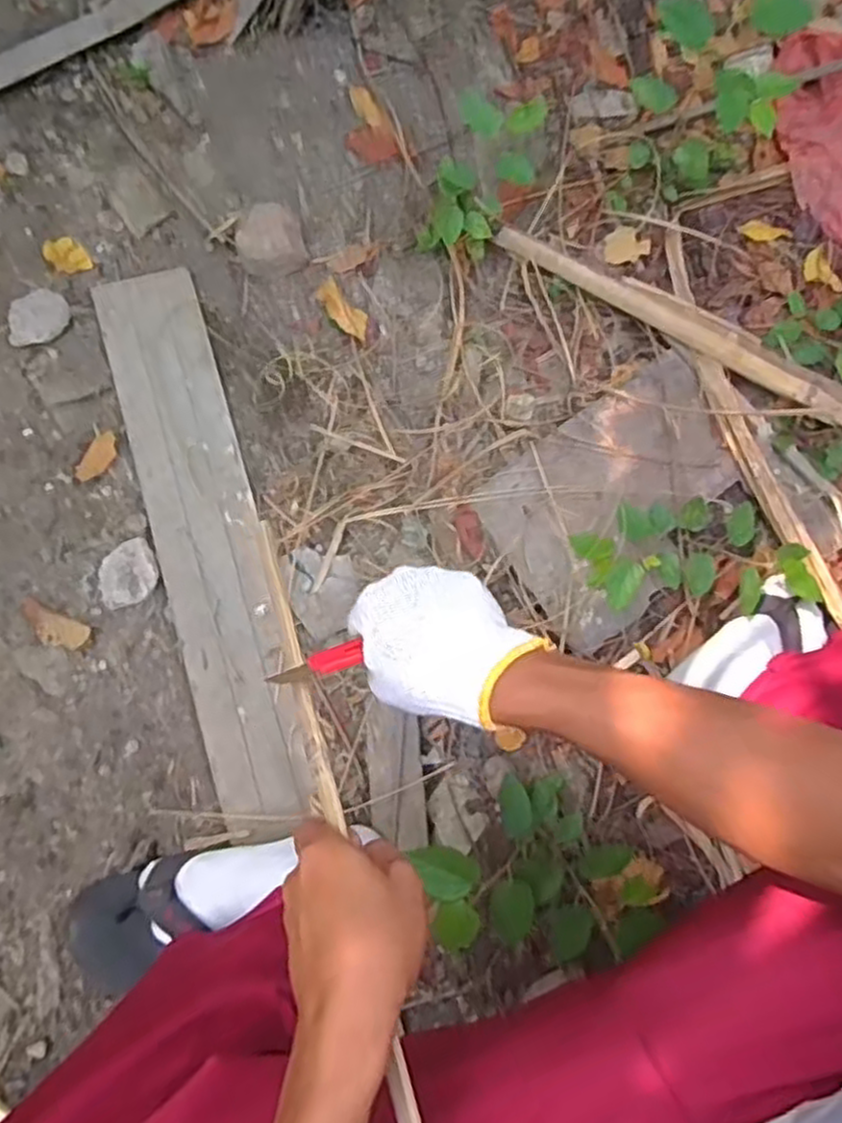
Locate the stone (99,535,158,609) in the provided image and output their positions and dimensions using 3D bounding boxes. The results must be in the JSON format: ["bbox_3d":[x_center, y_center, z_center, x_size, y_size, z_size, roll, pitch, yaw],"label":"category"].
[{"bbox_3d":[-0.300,0.011,0.770,0.052,0.020,0.065,-16,72,-5],"label":"stone"}]

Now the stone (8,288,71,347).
[{"bbox_3d":[-0.409,-0.258,0.799,0.069,0.030,0.042,-38,76,-11],"label":"stone"}]

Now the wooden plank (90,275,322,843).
[{"bbox_3d":[-0.224,-0.029,0.786,0.107,0.020,0.599,-16,81,-8],"label":"wooden plank"}]

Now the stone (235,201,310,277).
[{"bbox_3d":[-0.171,-0.363,0.855,0.075,0.039,0.077,-13,72,-4],"label":"stone"}]

